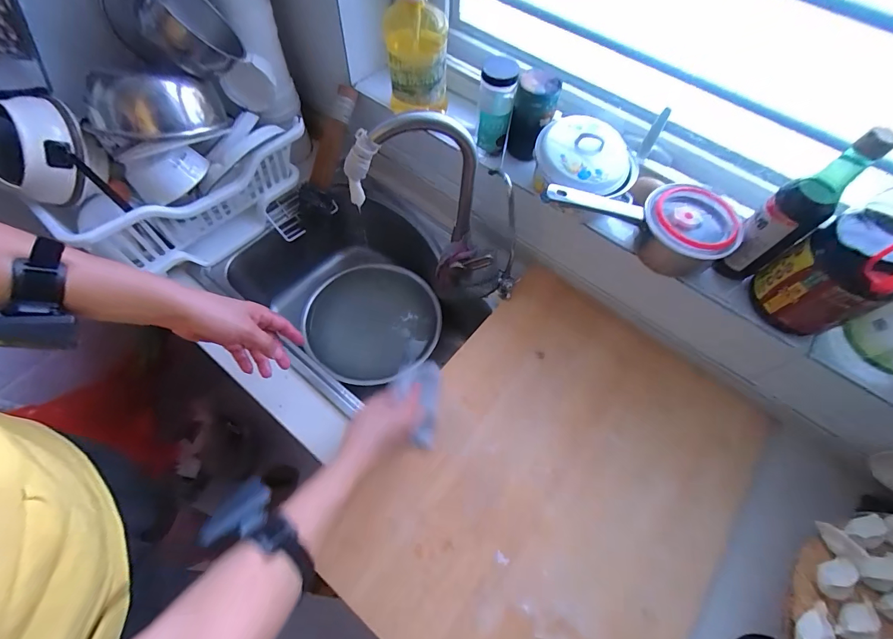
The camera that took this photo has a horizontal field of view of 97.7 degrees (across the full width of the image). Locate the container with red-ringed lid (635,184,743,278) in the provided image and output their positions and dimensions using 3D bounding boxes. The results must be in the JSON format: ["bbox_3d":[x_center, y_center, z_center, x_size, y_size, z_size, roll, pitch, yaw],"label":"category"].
[{"bbox_3d":[0.358,-0.133,0.596,0.127,0.090,0.104,36,66,14],"label":"container with red-ringed lid"}]

